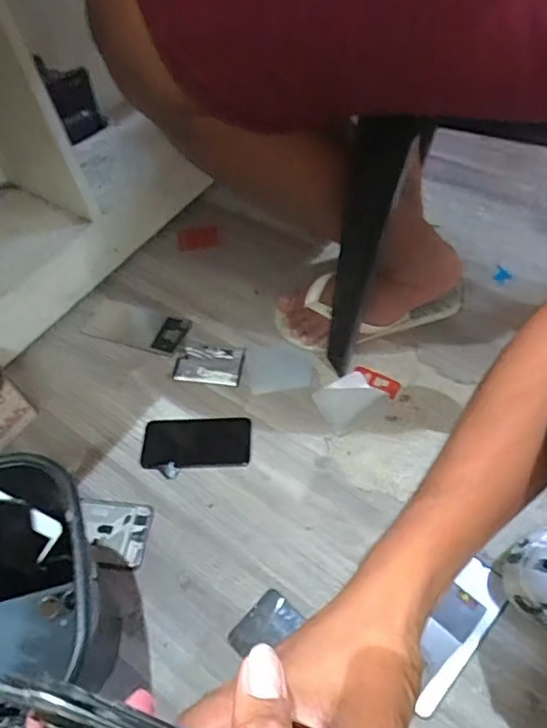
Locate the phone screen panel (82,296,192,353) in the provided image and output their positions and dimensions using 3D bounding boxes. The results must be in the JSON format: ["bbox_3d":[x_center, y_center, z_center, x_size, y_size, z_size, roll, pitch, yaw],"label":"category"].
[{"bbox_3d":[-0.204,-0.059,0.814,0.157,0.009,0.073,12,57,14],"label":"phone screen panel"}]

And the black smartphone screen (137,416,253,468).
[{"bbox_3d":[-0.099,0.102,0.703,0.138,0.013,0.072,-2,55,5],"label":"black smartphone screen"}]

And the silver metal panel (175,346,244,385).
[{"bbox_3d":[-0.089,0.001,0.759,0.092,0.008,0.061,4,55,9],"label":"silver metal panel"}]

